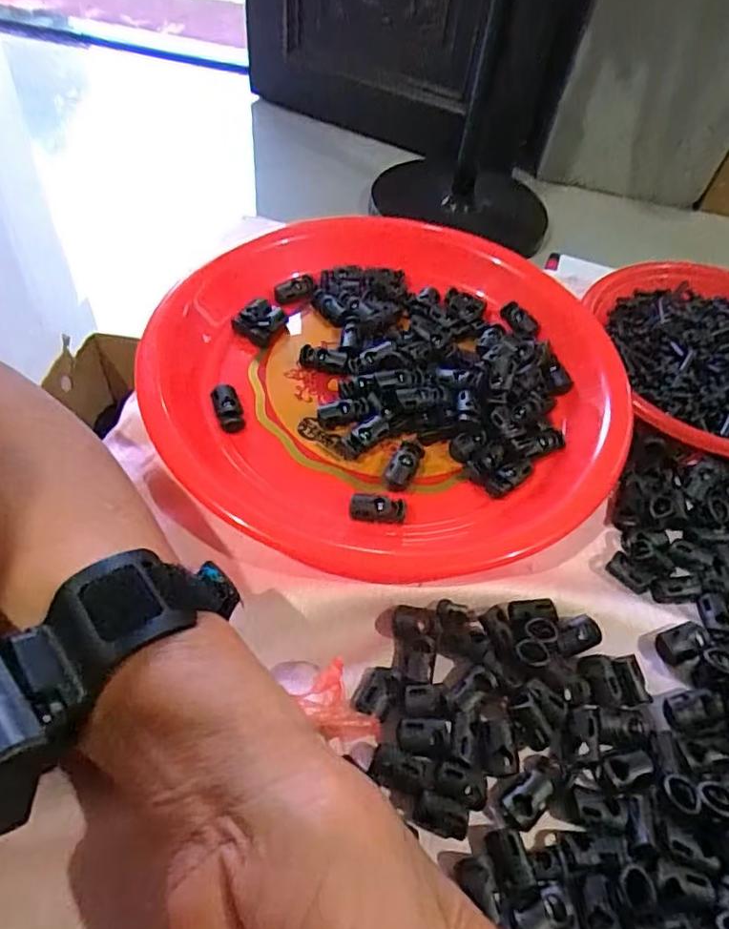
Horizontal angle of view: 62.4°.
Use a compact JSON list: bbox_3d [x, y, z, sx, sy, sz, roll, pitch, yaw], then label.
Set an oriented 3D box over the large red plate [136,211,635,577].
[{"bbox_3d":[0.015,-0.054,0.336,0.247,0.029,0.236,3,53,-4],"label":"large red plate"}]

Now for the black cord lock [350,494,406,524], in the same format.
[{"bbox_3d":[0.007,0.022,0.293,0.027,0.006,0.014,8,52,-1],"label":"black cord lock"}]

